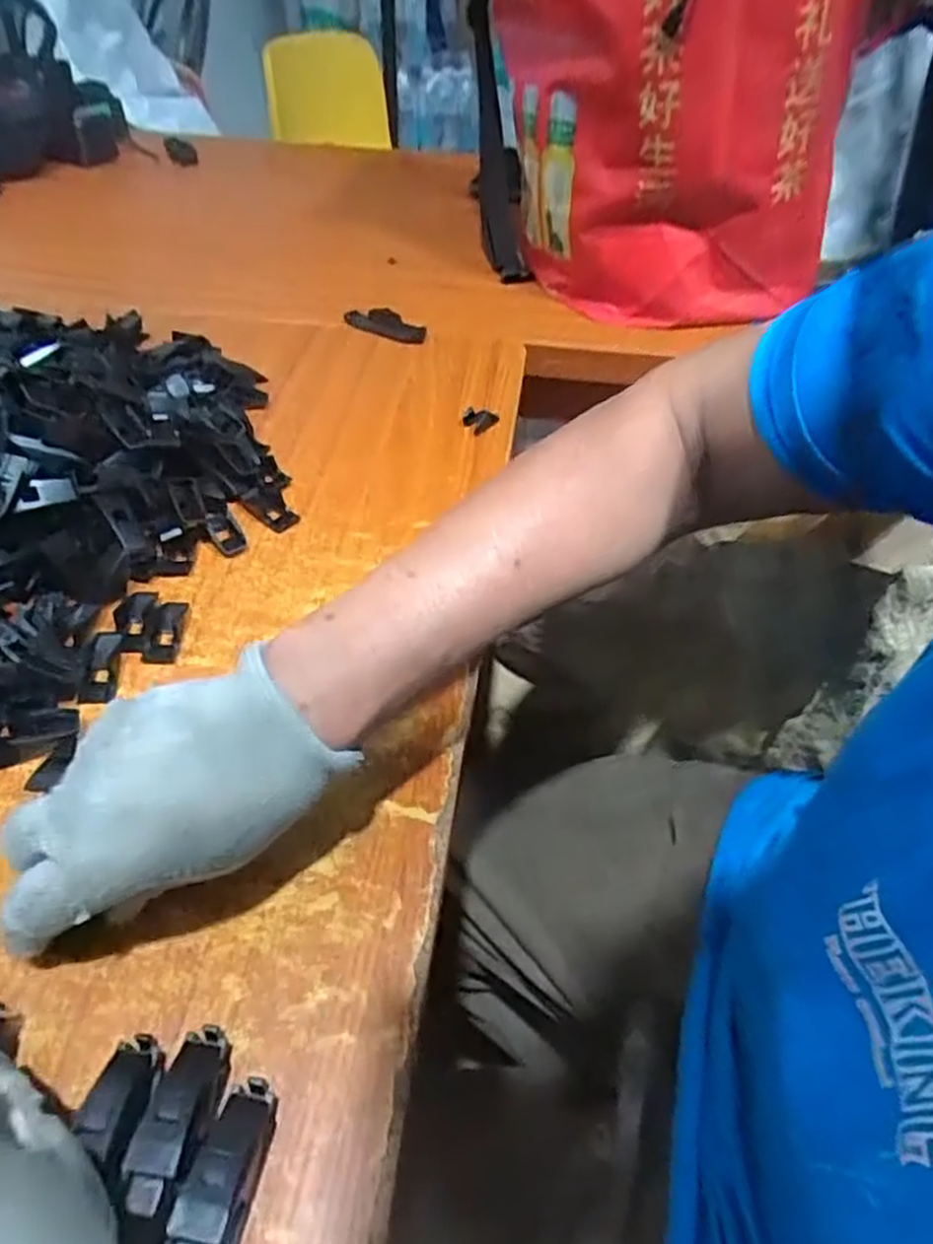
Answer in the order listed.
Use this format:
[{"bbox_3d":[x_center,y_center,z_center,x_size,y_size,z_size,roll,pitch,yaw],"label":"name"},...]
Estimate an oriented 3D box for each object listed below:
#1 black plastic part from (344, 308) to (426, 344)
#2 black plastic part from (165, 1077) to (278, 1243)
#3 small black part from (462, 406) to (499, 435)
[{"bbox_3d":[-0.071,-0.257,0.649,0.073,0.017,0.024,22,50,16],"label":"black plastic part"},{"bbox_3d":[-0.082,0.191,0.243,0.020,0.020,0.076,10,48,6],"label":"black plastic part"},{"bbox_3d":[0.010,-0.151,0.561,0.020,0.012,0.025,31,53,23],"label":"small black part"}]

